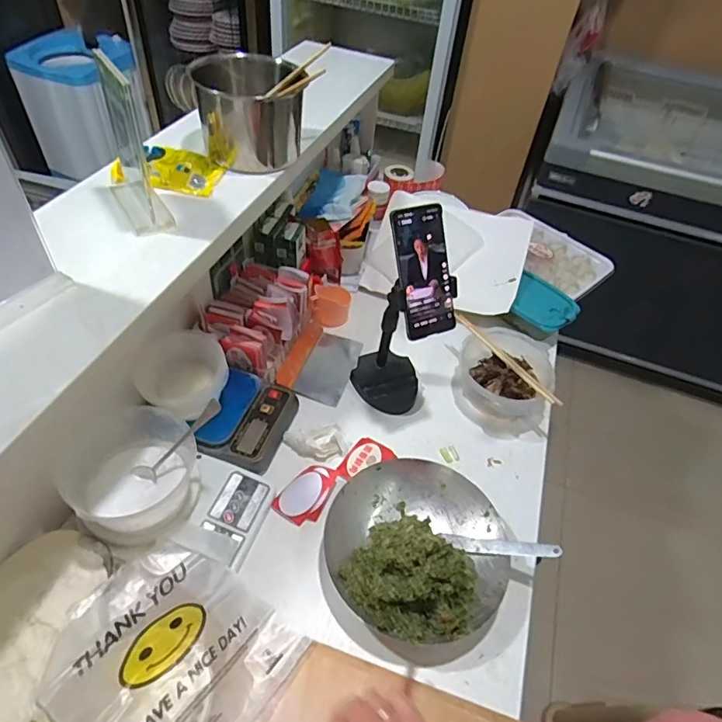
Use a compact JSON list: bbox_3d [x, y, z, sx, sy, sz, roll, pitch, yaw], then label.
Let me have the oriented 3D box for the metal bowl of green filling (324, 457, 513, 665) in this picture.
[{"bbox_3d":[0.072,0.224,0.609,0.215,0.066,0.224,4,47,-4],"label":"metal bowl of green filling"}]

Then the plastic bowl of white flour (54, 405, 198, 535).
[{"bbox_3d":[-0.272,0.129,0.592,0.120,0.090,0.143,17,48,8],"label":"plastic bowl of white flour"}]

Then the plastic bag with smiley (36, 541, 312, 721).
[{"bbox_3d":[-0.193,0.293,0.499,0.212,0.045,0.194,30,51,19],"label":"plastic bag with smiley"}]

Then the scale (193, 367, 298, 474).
[{"bbox_3d":[-0.162,0.083,0.728,0.126,0.034,0.149,15,48,7],"label":"scale"}]

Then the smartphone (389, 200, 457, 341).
[{"bbox_3d":[0.081,-0.112,0.630,0.077,0.163,0.011,-15,15,-20],"label":"smartphone"}]

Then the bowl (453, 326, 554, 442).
[{"bbox_3d":[0.230,0.032,0.809,0.152,0.073,0.154,4,47,-4],"label":"bowl"}]

